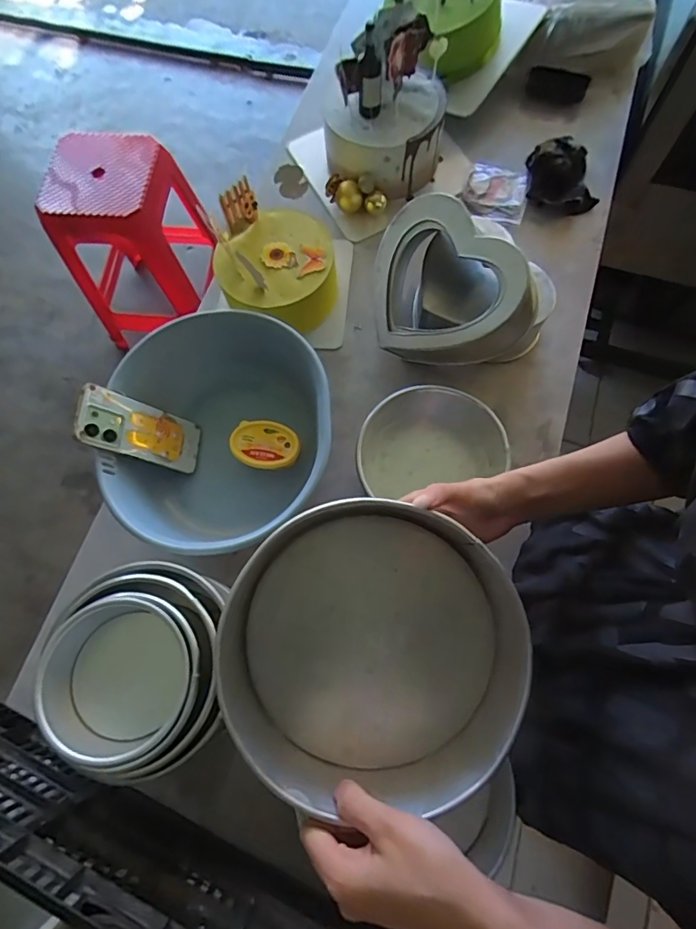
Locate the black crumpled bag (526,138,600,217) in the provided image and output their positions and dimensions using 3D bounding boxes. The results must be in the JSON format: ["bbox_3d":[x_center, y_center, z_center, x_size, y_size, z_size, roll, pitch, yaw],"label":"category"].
[{"bbox_3d":[0.355,-0.480,0.789,0.111,0.053,0.138,3,72,3],"label":"black crumpled bag"}]

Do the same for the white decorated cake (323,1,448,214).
[{"bbox_3d":[0.057,-0.548,0.747,0.184,0.173,0.215,8,72,5],"label":"white decorated cake"}]

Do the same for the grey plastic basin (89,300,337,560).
[{"bbox_3d":[-0.160,-0.028,0.653,0.274,0.154,0.306,-3,72,2],"label":"grey plastic basin"}]

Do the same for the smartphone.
[{"bbox_3d":[-0.268,-0.045,0.622,0.012,0.162,0.078,-12,66,39],"label":"smartphone"}]

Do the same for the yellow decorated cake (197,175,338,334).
[{"bbox_3d":[-0.106,-0.294,0.700,0.172,0.127,0.183,-2,72,2],"label":"yellow decorated cake"}]

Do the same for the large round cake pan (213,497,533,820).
[{"bbox_3d":[0.025,0.136,0.356,0.218,0.080,0.208,-1,72,2],"label":"large round cake pan"}]

